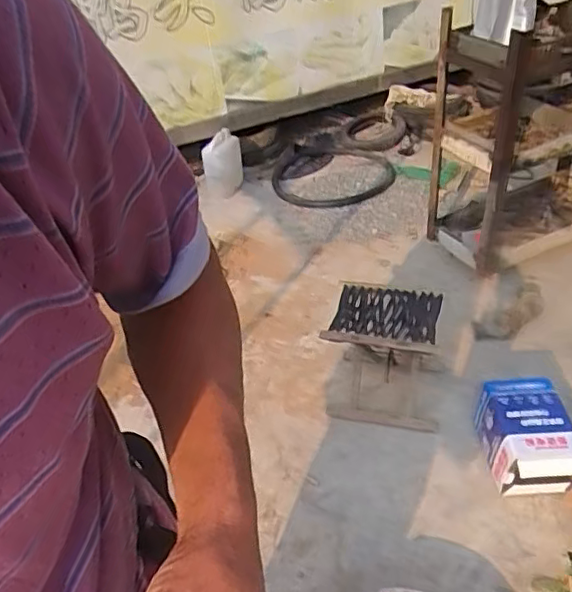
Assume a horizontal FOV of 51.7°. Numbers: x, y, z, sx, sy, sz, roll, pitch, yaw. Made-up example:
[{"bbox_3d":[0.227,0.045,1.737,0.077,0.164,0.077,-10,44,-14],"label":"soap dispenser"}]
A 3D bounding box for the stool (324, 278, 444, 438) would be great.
[{"bbox_3d":[0.278,0.163,1.610,0.286,0.301,0.269,8,38,22],"label":"stool"}]

